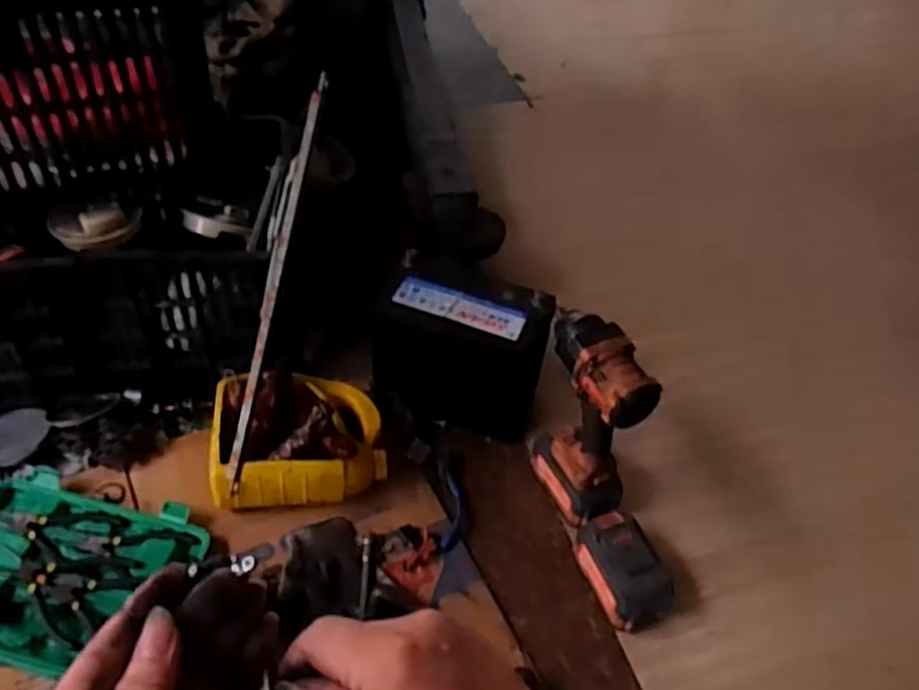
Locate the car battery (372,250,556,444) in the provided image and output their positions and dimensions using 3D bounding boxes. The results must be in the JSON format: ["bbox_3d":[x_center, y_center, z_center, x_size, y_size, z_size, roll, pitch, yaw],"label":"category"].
[{"bbox_3d":[0.001,0.001,1.073,0.240,0.208,0.134,22,49,14],"label":"car battery"}]

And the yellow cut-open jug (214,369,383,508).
[{"bbox_3d":[-0.214,0.123,0.987,0.212,0.115,0.179,-6,48,-11],"label":"yellow cut-open jug"}]

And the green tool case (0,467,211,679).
[{"bbox_3d":[-0.481,0.273,0.889,0.302,0.038,0.229,15,48,8],"label":"green tool case"}]

